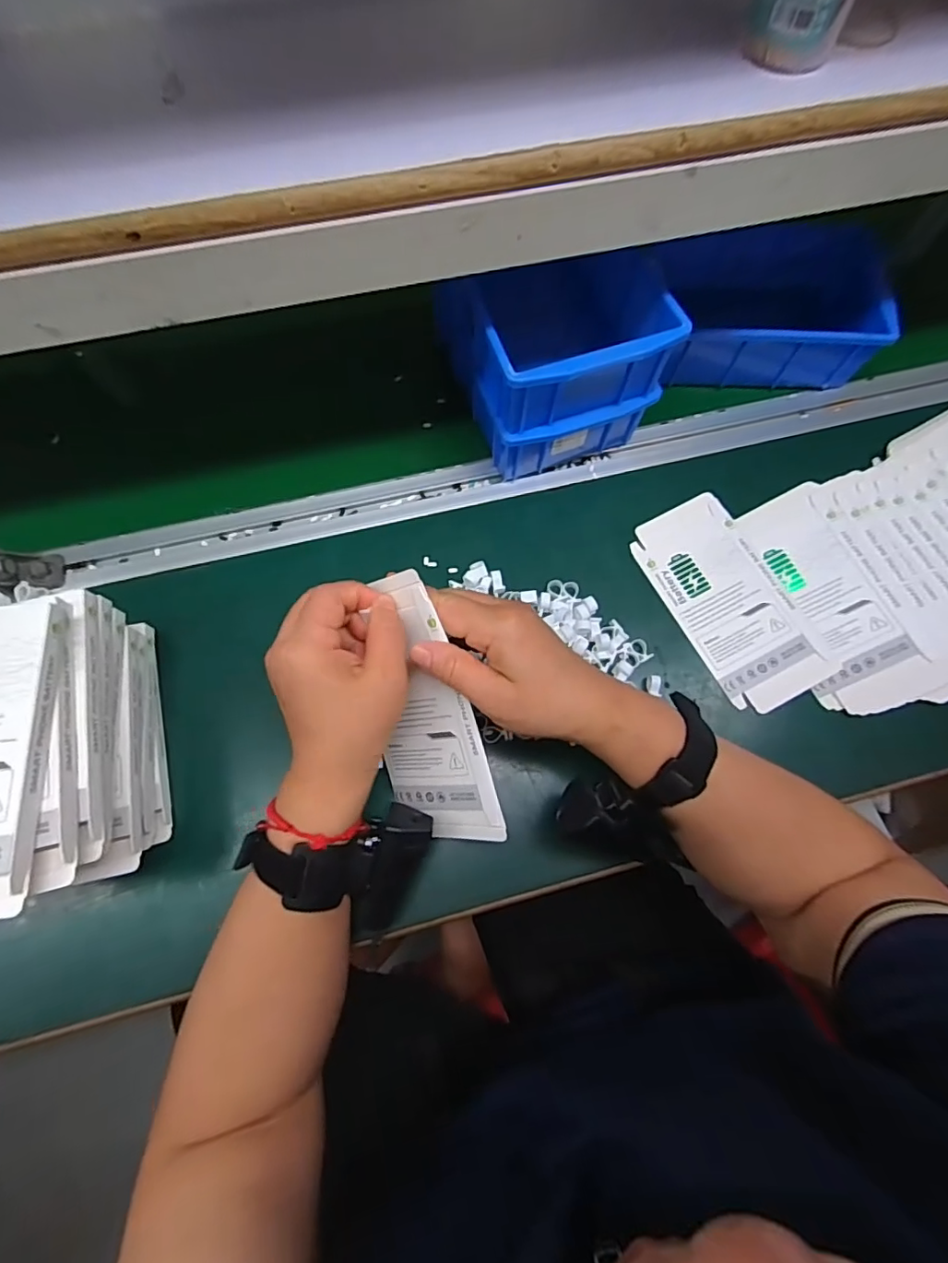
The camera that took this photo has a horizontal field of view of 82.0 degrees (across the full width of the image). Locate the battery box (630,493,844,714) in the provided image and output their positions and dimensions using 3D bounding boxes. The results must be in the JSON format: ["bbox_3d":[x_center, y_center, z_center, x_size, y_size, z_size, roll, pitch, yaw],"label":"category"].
[{"bbox_3d":[0.203,-0.026,0.434,0.087,0.006,0.173,-26,73,-10],"label":"battery box"}]

